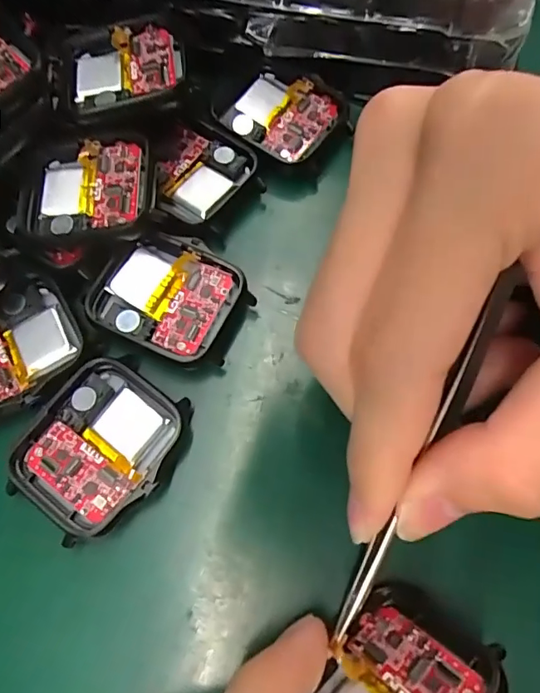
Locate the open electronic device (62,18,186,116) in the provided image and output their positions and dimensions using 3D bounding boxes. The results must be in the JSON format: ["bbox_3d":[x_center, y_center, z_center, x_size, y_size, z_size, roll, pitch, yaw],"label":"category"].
[{"bbox_3d":[-0.048,-0.092,0.165,0.040,0.004,0.037,-5,68,7],"label":"open electronic device"}]

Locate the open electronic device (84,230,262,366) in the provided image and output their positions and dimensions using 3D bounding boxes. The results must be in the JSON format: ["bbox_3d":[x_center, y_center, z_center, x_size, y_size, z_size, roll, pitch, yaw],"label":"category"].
[{"bbox_3d":[-0.032,-0.016,0.158,0.045,0.007,0.037,25,72,12],"label":"open electronic device"}]

